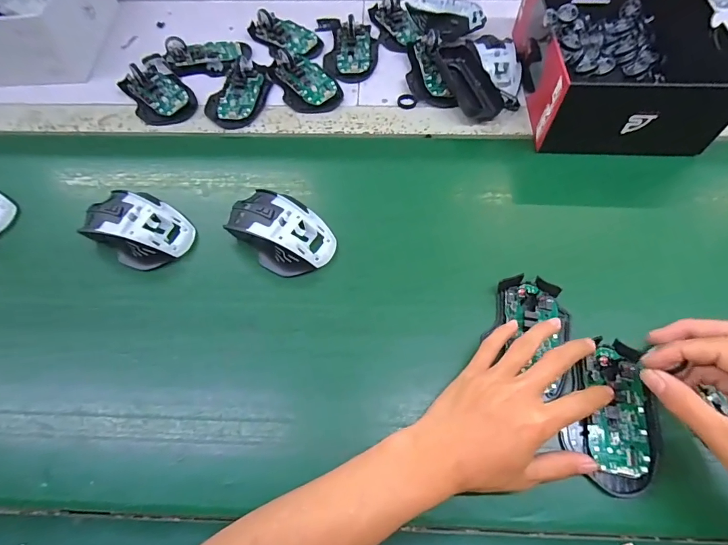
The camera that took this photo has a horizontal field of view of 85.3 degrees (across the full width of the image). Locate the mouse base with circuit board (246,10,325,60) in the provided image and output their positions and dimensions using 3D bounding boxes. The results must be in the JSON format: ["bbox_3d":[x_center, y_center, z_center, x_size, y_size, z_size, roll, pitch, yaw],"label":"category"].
[{"bbox_3d":[-0.110,-0.343,0.564,0.104,0.024,0.063,37,69,19],"label":"mouse base with circuit board"}]

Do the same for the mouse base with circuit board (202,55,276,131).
[{"bbox_3d":[-0.165,-0.237,0.513,0.071,0.022,0.112,8,63,6],"label":"mouse base with circuit board"}]

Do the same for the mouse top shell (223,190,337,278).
[{"bbox_3d":[-0.086,-0.045,0.401,0.115,0.036,0.072,33,68,17],"label":"mouse top shell"}]

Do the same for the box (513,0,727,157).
[{"bbox_3d":[0.299,-0.265,0.480,0.187,0.086,0.244,1,62,2],"label":"box"}]

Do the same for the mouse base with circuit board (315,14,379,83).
[{"bbox_3d":[-0.022,-0.328,0.554,0.078,0.027,0.145,-6,62,-2],"label":"mouse base with circuit board"}]

